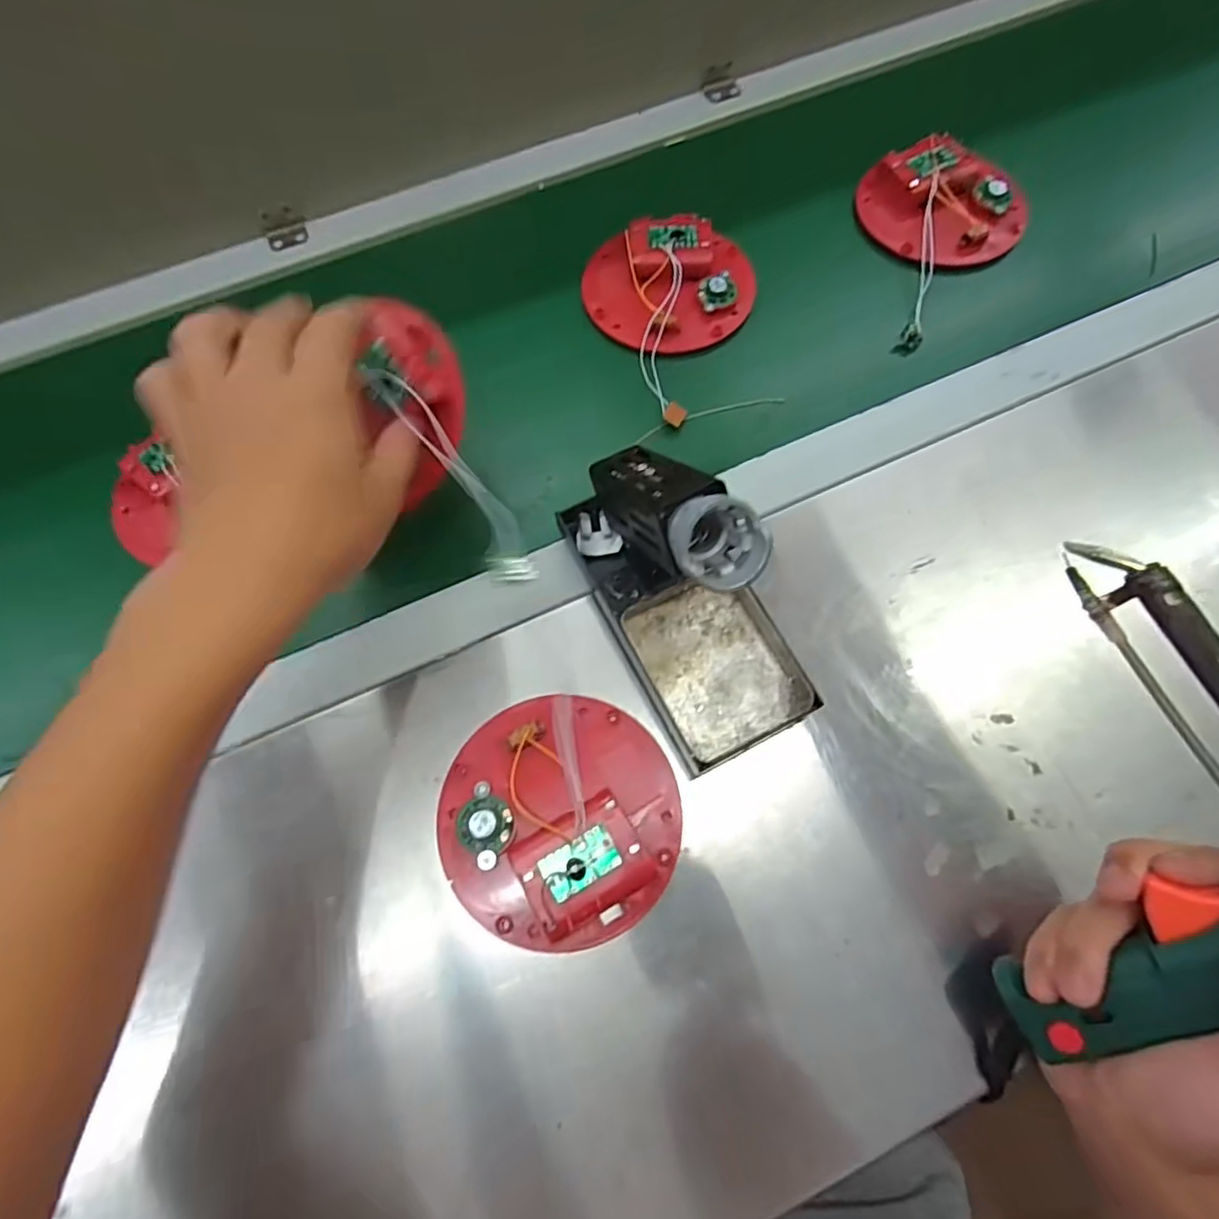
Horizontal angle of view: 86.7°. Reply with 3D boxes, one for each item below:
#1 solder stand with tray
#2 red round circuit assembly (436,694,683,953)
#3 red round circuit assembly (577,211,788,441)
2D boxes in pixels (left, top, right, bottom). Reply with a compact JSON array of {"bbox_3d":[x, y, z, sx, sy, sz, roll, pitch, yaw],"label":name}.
[{"bbox_3d":[0.038,-0.020,0.315,0.074,0.120,0.165,-25,70,-9],"label":"solder stand with tray"},{"bbox_3d":[-0.026,0.102,0.325,0.118,0.022,0.117,0,68,1],"label":"red round circuit assembly"},{"bbox_3d":[0.045,-0.204,0.455,0.121,0.033,0.173,-2,68,0],"label":"red round circuit assembly"}]

